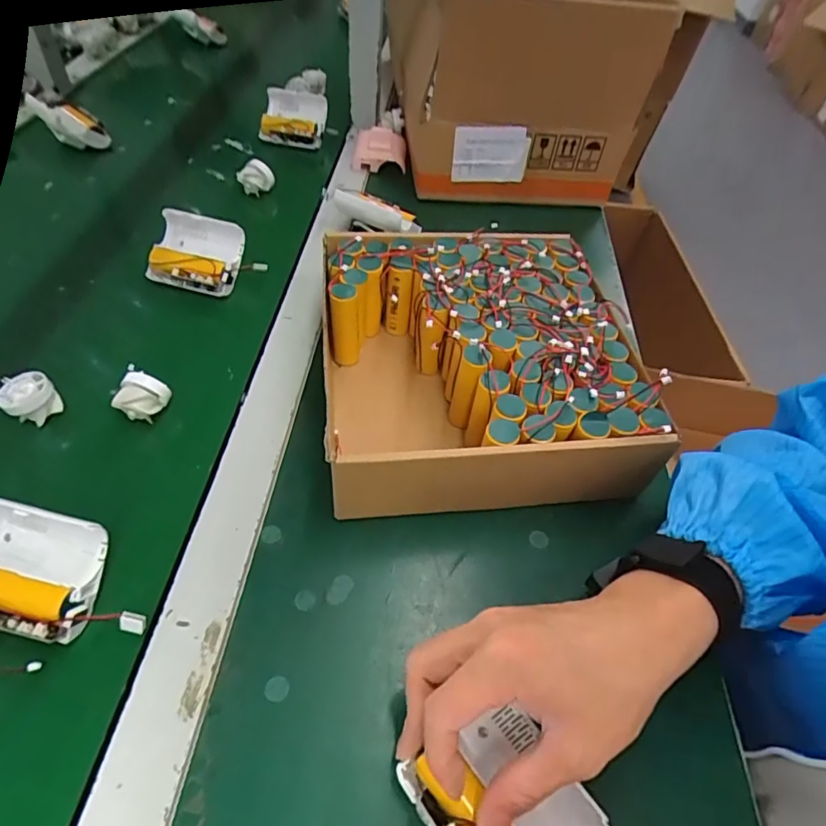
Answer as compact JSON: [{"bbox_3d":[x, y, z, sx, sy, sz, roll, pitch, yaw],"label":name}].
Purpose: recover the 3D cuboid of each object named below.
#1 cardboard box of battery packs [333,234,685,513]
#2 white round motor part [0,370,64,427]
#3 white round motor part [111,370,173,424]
[{"bbox_3d":[0.046,-0.045,0.430,0.222,0.078,0.233,-3,51,-9],"label":"cardboard box of battery packs"},{"bbox_3d":[-0.283,-0.010,0.398,0.028,0.029,0.035,37,56,22],"label":"white round motor part"},{"bbox_3d":[-0.203,-0.010,0.405,0.030,0.036,0.026,14,51,6],"label":"white round motor part"}]

